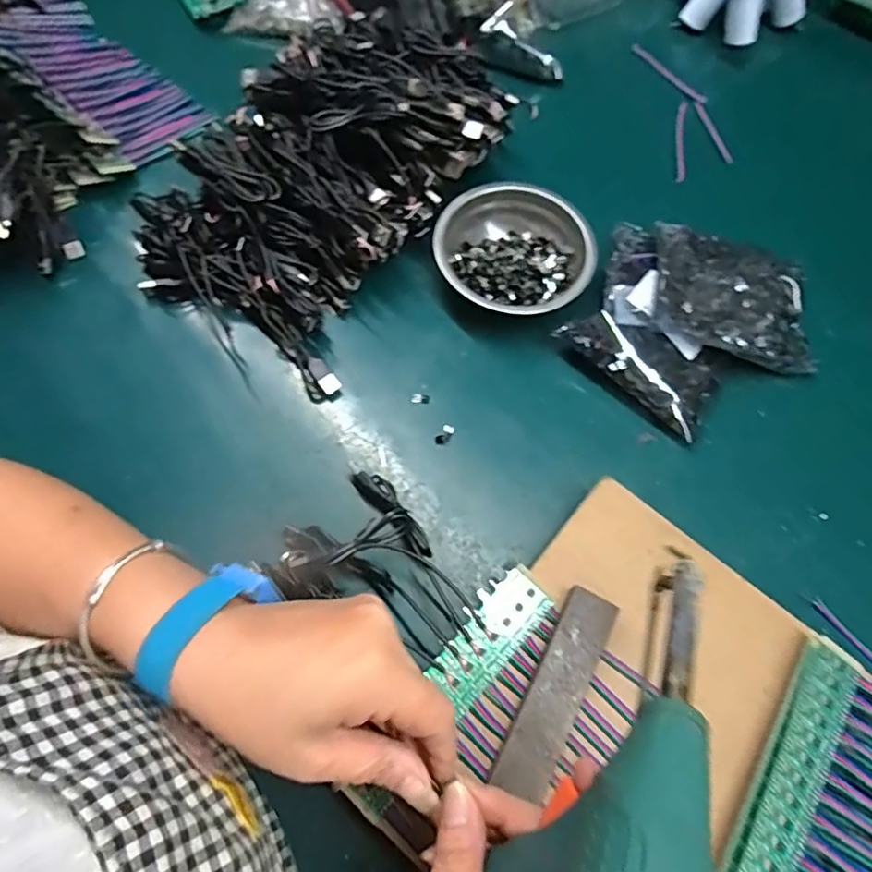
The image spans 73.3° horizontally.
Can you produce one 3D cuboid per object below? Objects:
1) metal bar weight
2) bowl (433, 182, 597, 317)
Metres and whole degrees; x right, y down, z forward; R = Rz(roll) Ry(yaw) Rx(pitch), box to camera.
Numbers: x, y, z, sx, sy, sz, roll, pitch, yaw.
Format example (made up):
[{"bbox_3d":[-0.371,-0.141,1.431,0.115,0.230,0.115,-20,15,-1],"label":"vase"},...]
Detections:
[{"bbox_3d":[0.072,0.149,0.346,0.031,0.016,0.115,27,69,8],"label":"metal bar weight"},{"bbox_3d":[0.064,-0.150,0.494,0.126,0.038,0.127,1,68,-2],"label":"bowl"}]

